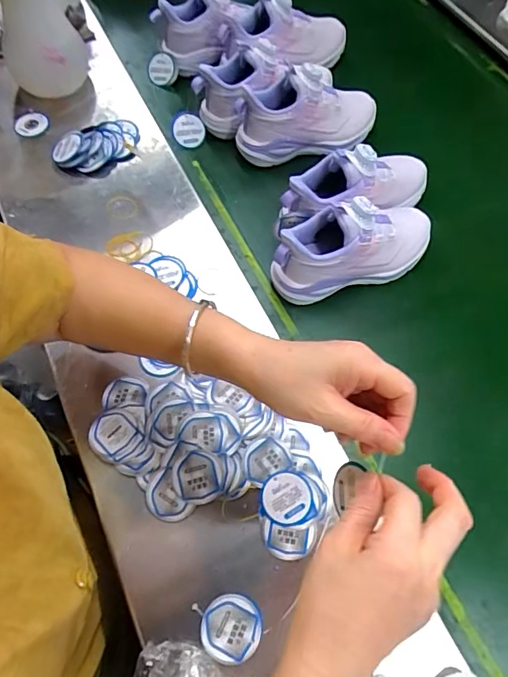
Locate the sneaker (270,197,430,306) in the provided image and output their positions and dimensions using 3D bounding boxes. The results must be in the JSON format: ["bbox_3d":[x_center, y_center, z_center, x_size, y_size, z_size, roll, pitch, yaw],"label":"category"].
[{"bbox_3d":[0.117,-0.111,0.538,0.197,0.104,0.076,-16,66,-7],"label":"sneaker"}]

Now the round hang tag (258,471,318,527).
[{"bbox_3d":[0.030,0.148,0.434,0.049,0.004,0.047,0,65,1],"label":"round hang tag"}]

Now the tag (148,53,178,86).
[{"bbox_3d":[-0.137,-0.403,0.701,0.052,0.042,0.008,12,28,25],"label":"tag"}]

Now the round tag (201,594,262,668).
[{"bbox_3d":[-0.019,0.241,0.389,0.048,0.006,0.048,0,65,1],"label":"round tag"}]

